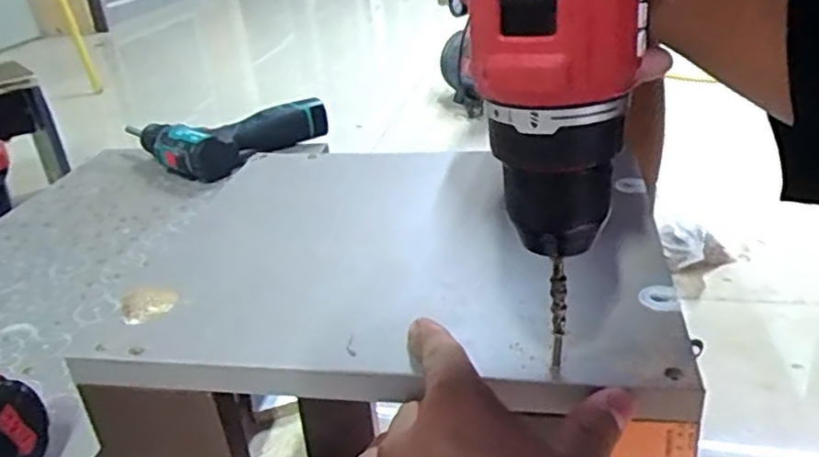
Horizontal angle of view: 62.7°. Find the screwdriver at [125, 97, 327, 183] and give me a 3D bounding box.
[{"bbox_3d":[-0.224,-0.127,0.851,0.205,0.055,0.153,-29,35,-36],"label":"screwdriver"}]

